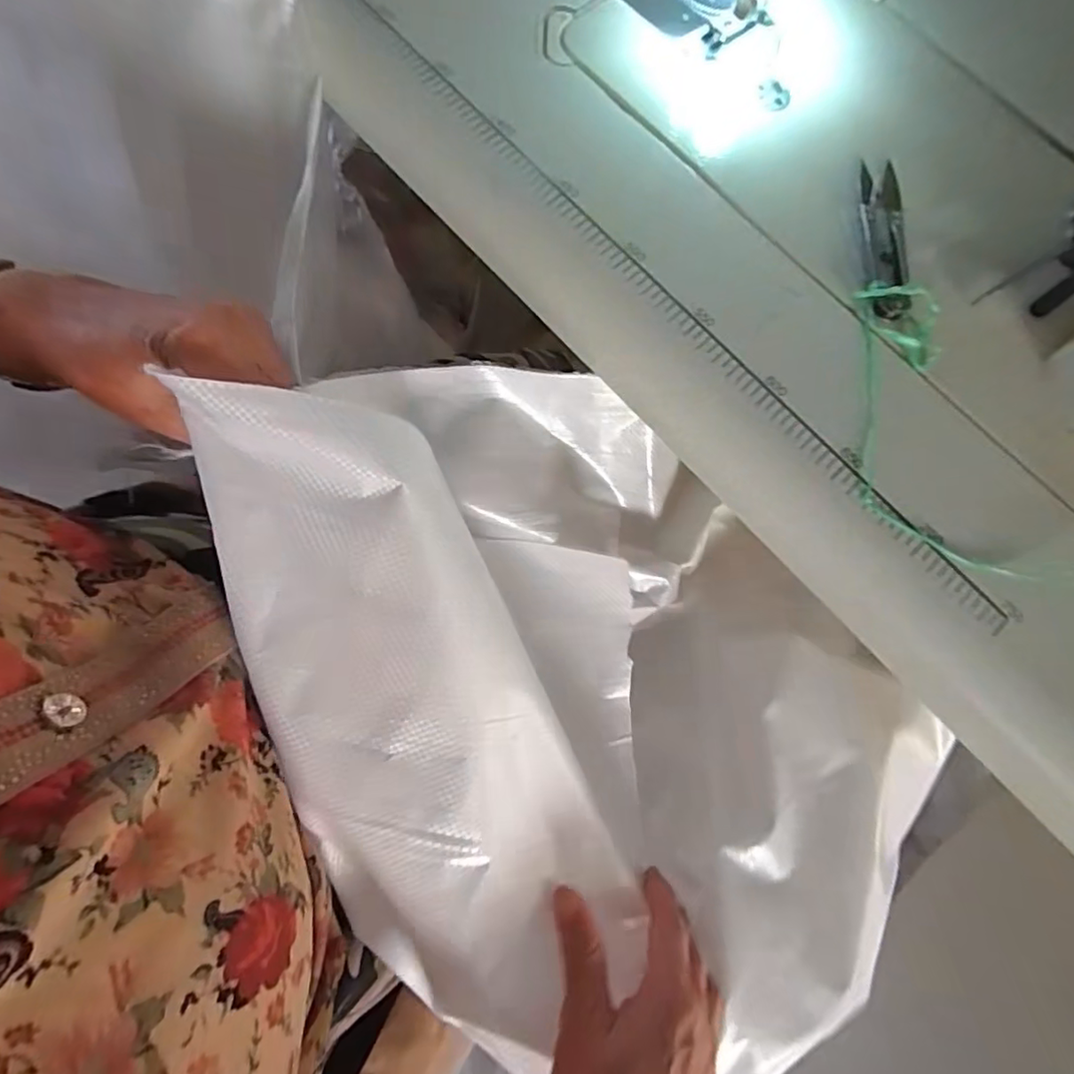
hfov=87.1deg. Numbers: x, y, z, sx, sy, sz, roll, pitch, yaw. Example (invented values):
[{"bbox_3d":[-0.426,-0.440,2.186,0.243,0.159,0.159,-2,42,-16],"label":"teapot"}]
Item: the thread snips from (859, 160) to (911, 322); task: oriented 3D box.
[{"bbox_3d":[0.183,-0.157,0.293,0.025,0.012,0.094,6,77,-2],"label":"thread snips"}]

